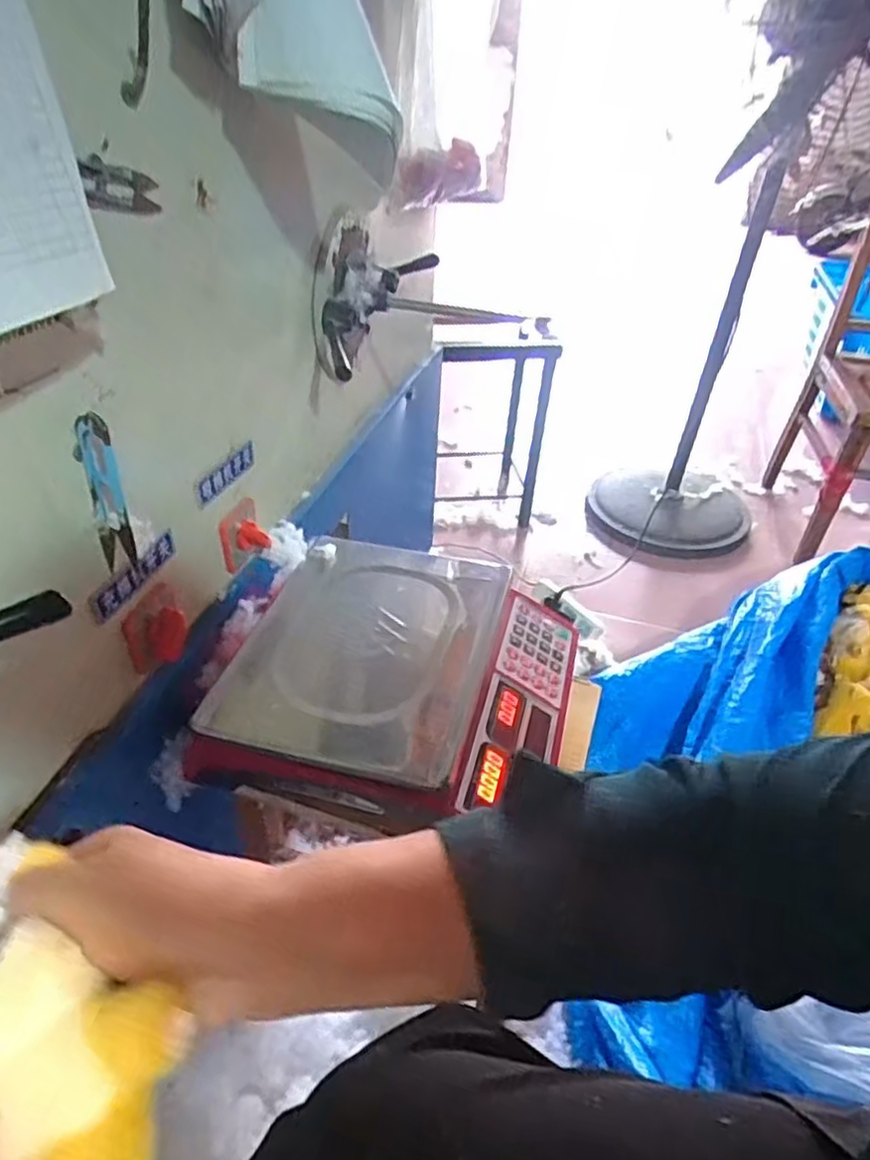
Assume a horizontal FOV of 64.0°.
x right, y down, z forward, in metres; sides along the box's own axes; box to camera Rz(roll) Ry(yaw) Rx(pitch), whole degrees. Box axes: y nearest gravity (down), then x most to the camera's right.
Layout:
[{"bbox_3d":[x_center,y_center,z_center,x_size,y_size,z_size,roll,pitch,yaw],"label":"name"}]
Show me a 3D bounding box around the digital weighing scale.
[{"bbox_3d":[-0.030,0.095,0.689,0.320,0.098,0.293,10,39,9],"label":"digital weighing scale"}]

